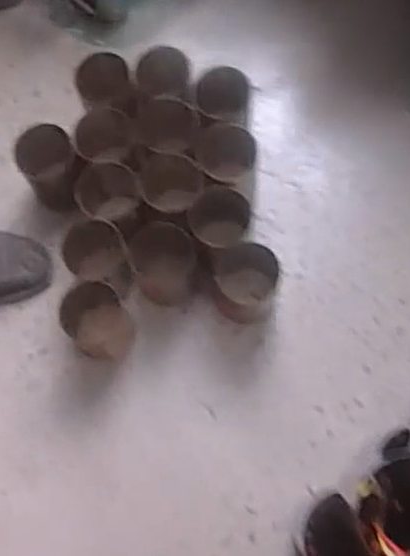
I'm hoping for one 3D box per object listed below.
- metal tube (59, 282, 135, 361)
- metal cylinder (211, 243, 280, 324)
[{"bbox_3d":[-0.155,0.069,1.014,0.086,0.134,0.091,-1,73,2],"label":"metal tube"},{"bbox_3d":[0.058,0.008,1.018,0.089,0.127,0.090,0,75,1],"label":"metal cylinder"}]

